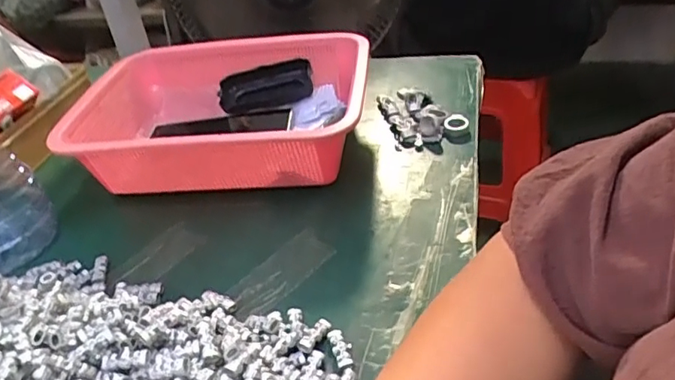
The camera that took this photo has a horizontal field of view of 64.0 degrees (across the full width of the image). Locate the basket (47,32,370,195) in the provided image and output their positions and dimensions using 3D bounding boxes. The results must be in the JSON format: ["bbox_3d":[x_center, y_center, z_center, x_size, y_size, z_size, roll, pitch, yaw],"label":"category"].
[{"bbox_3d":[-0.113,-0.087,0.581,0.300,0.107,0.220,0,37,10],"label":"basket"}]

